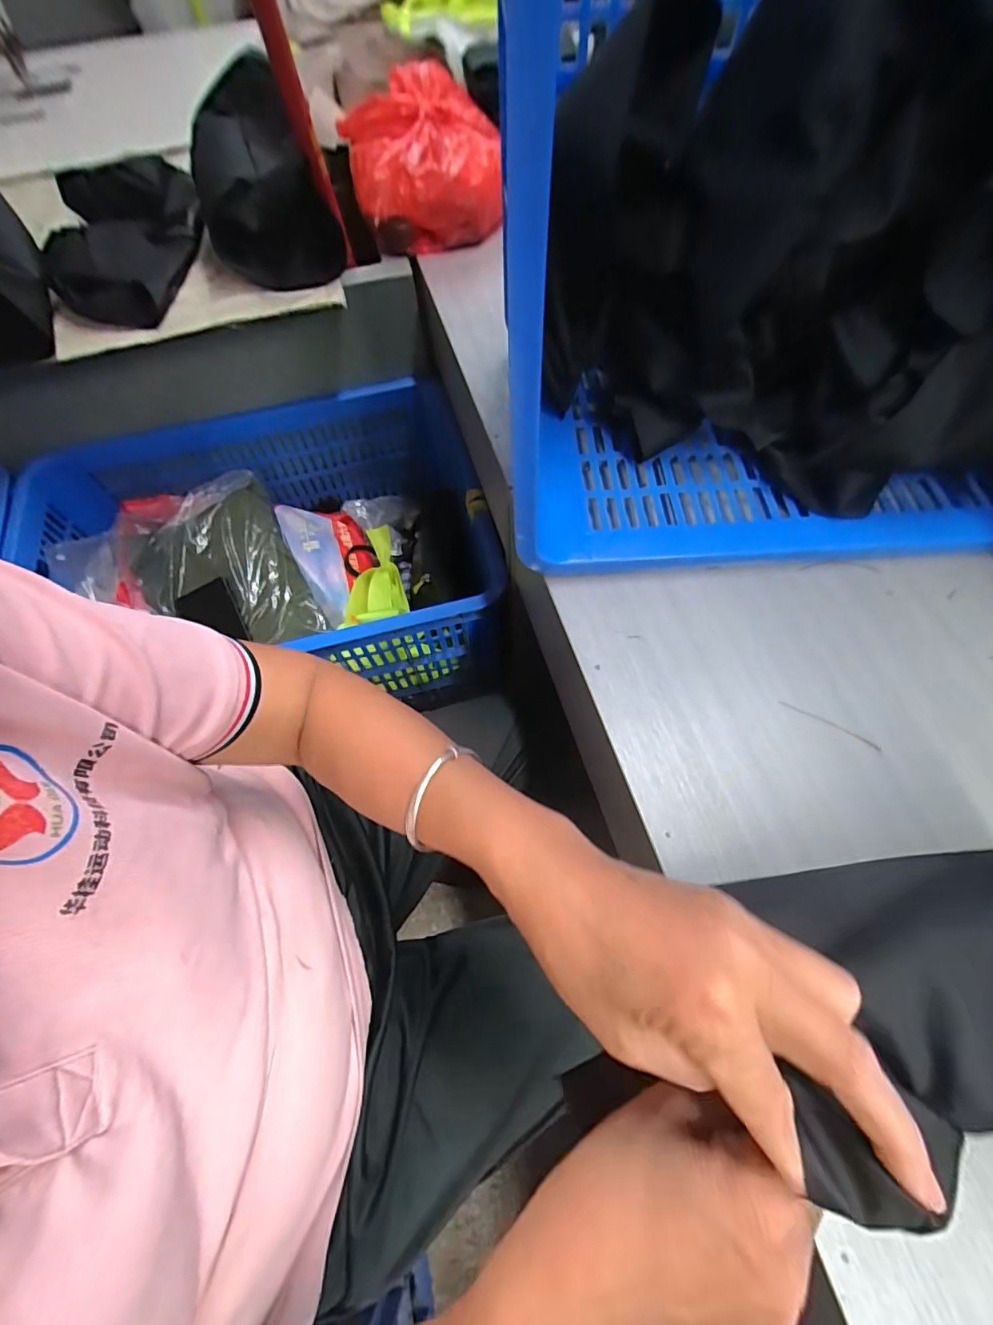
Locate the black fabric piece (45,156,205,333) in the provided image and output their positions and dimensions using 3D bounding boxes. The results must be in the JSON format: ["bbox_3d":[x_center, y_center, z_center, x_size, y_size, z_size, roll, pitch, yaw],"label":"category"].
[{"bbox_3d":[-0.451,-0.520,0.630,0.185,0.071,0.256,-23,66,-8],"label":"black fabric piece"}]

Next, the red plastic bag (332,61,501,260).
[{"bbox_3d":[-0.094,-0.650,0.682,0.194,0.124,0.202,-11,65,-3],"label":"red plastic bag"}]

